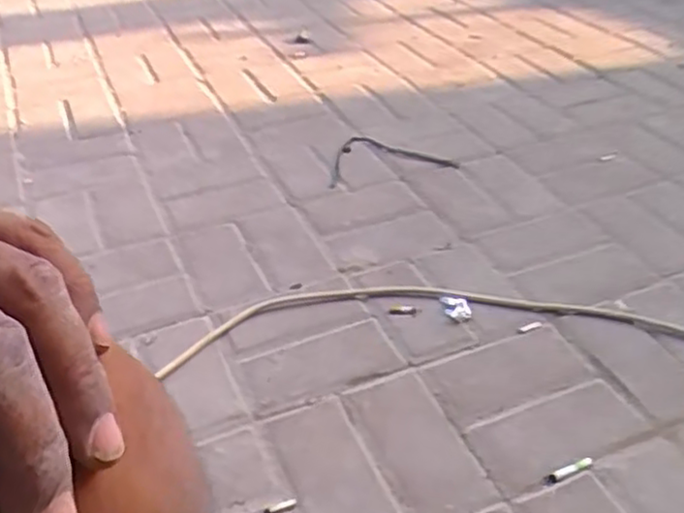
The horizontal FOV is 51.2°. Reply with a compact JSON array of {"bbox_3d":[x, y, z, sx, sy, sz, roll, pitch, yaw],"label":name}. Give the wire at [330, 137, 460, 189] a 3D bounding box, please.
[{"bbox_3d":[0.089,-0.201,1.384,0.237,0.020,0.166,-7,39,-3],"label":"wire"}]

